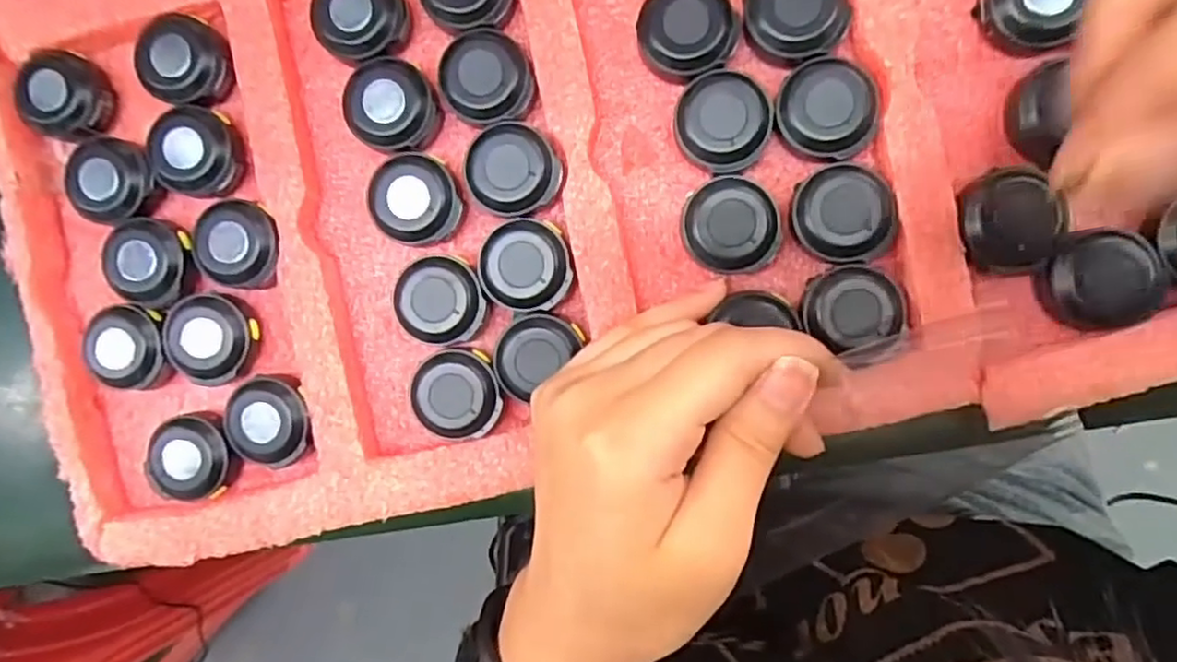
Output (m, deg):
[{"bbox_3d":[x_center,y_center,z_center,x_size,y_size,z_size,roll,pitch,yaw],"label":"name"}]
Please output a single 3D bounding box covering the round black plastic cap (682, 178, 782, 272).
[{"bbox_3d":[0.044,-0.033,0.212,0.028,0.013,0.029,0,93,7],"label":"round black plastic cap"}]

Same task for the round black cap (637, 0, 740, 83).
[{"bbox_3d":[0.030,-0.092,0.211,0.029,0.013,0.028,0,93,7],"label":"round black cap"}]

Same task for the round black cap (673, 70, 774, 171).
[{"bbox_3d":[0.041,-0.064,0.211,0.028,0.011,0.030,0,93,7],"label":"round black cap"}]

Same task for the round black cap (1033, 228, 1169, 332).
[{"bbox_3d":[0.148,-0.015,0.195,0.029,0.007,0.028,0,93,7],"label":"round black cap"}]

